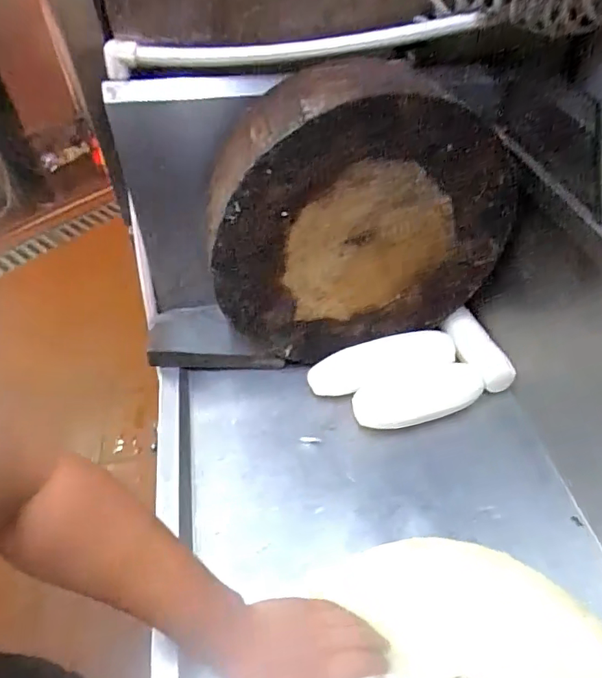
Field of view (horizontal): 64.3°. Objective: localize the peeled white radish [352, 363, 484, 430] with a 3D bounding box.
[{"bbox_3d":[0.178,0.094,0.732,0.202,0.053,0.074,-11,47,-9],"label":"peeled white radish"}]

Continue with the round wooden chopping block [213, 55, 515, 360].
[{"bbox_3d":[0.076,-0.169,0.697,0.417,0.372,0.158,-11,47,-9],"label":"round wooden chopping block"}]

